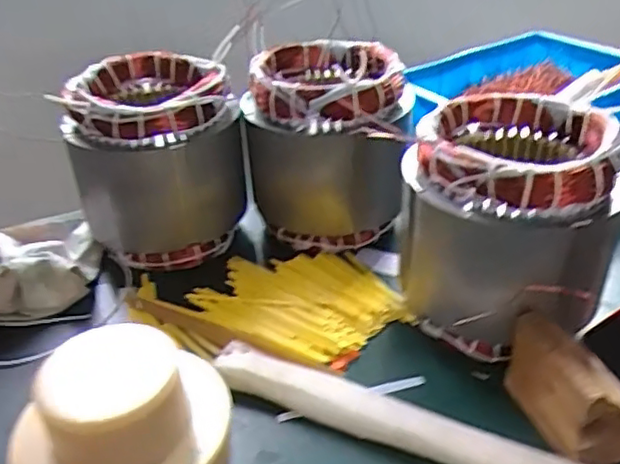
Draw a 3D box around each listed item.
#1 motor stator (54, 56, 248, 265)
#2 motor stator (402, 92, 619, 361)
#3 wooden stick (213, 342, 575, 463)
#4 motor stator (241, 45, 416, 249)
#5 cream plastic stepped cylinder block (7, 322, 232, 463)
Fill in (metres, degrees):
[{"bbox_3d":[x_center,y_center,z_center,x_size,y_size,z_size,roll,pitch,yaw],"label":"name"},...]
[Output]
[{"bbox_3d":[-0.139,-0.059,0.591,0.151,0.165,0.145,-7,34,-8],"label":"motor stator"},{"bbox_3d":[0.151,-0.006,0.487,0.149,0.157,0.138,19,39,29],"label":"motor stator"},{"bbox_3d":[0.070,0.134,0.426,0.301,0.024,0.030,14,37,23],"label":"wooden stick"},{"bbox_3d":[0.014,-0.088,0.622,0.150,0.158,0.134,-5,33,-4],"label":"motor stator"},{"bbox_3d":[-0.097,0.123,0.338,0.108,0.117,0.087,-3,33,-2],"label":"cream plastic stepped cylinder block"}]

